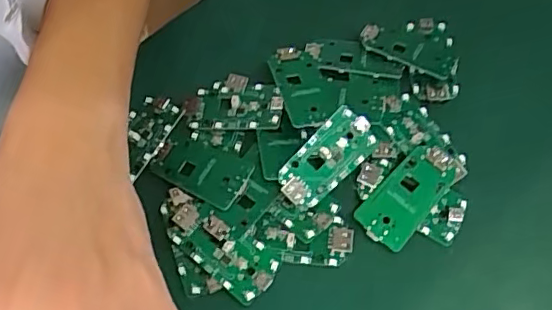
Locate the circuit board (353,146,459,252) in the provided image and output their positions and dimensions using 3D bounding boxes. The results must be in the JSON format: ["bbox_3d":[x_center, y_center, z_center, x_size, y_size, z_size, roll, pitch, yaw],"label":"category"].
[{"bbox_3d":[0.075,0.021,0.329,0.032,0.010,0.065,37,67,15],"label":"circuit board"}]

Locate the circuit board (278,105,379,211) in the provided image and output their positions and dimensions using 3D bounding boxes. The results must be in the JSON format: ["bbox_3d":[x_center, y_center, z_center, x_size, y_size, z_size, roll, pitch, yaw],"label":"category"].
[{"bbox_3d":[0.030,0.002,0.333,0.063,0.004,0.030,-44,94,-11],"label":"circuit board"}]

